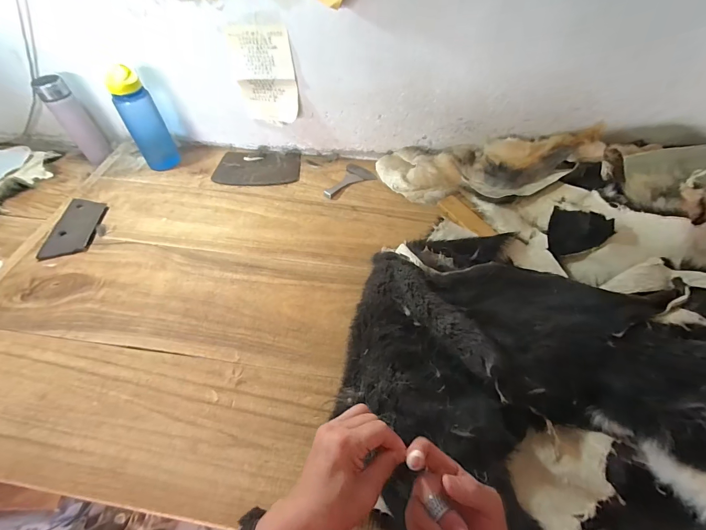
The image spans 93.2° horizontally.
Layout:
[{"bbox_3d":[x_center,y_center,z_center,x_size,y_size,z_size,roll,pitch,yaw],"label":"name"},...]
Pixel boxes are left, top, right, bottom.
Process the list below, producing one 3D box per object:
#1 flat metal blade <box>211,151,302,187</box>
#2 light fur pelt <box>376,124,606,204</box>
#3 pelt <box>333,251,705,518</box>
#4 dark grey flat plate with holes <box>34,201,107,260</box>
[{"bbox_3d":[-0.241,-0.248,0.850,0.213,0.010,0.129,0,53,0],"label":"flat metal blade"},{"bbox_3d":[0.285,-0.215,0.744,0.469,0.065,0.154,-2,51,19],"label":"light fur pelt"},{"bbox_3d":[0.224,0.131,0.428,0.485,0.104,0.250,8,52,21],"label":"pelt"},{"bbox_3d":[-0.611,-0.082,0.735,0.100,0.013,0.163,-2,53,-1],"label":"dark grey flat plate with holes"}]

